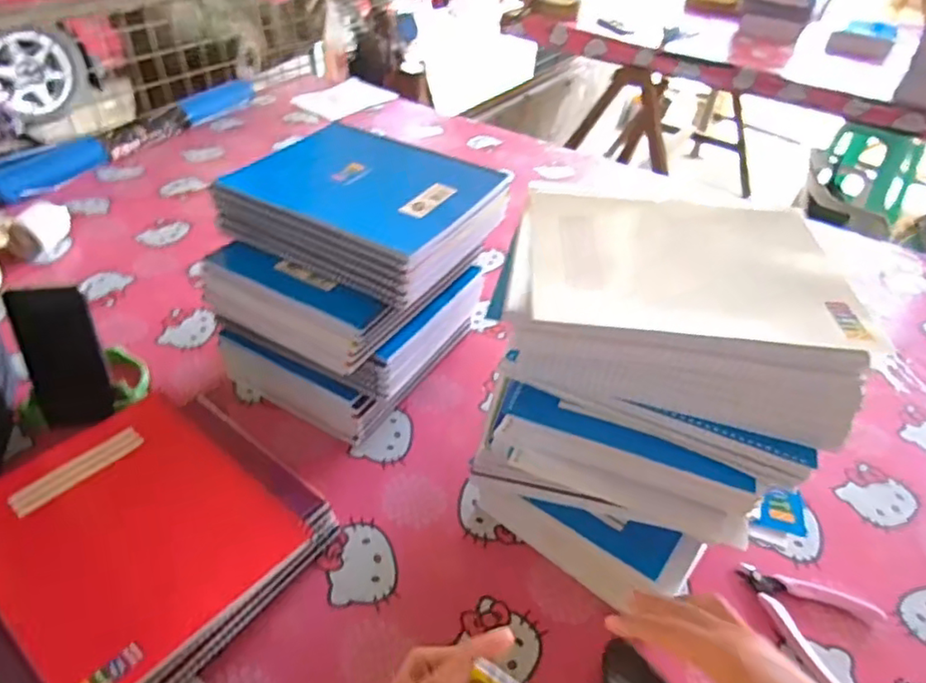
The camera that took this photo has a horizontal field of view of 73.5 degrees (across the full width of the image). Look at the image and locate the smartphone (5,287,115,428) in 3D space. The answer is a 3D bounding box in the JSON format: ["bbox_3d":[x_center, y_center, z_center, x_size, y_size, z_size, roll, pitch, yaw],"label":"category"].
[{"bbox_3d":[-0.411,0.017,0.637,0.067,0.147,0.017,-10,22,-17],"label":"smartphone"}]

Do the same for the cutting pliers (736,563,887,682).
[{"bbox_3d":[0.310,0.242,0.567,0.104,0.012,0.111,-31,53,-34],"label":"cutting pliers"}]

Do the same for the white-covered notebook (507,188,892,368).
[{"bbox_3d":[0.175,-0.066,0.504,0.256,0.017,0.194,8,40,3],"label":"white-covered notebook"}]

